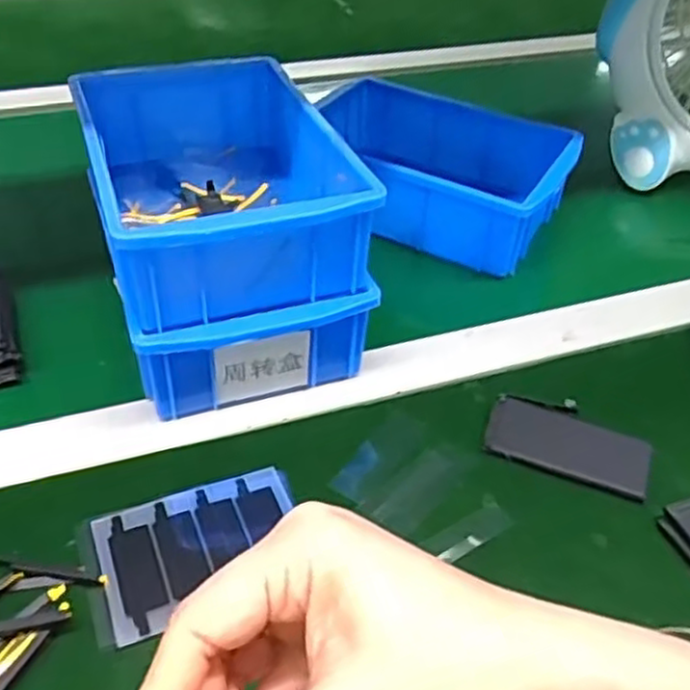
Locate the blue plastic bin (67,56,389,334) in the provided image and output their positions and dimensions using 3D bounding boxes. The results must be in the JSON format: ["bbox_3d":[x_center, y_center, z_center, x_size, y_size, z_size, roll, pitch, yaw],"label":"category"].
[{"bbox_3d":[-0.079,-0.100,0.436,0.132,0.060,0.207,-15,45,-20],"label":"blue plastic bin"}]

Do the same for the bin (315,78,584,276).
[{"bbox_3d":[0.066,-0.137,0.583,0.196,0.061,0.136,22,43,18],"label":"bin"}]

